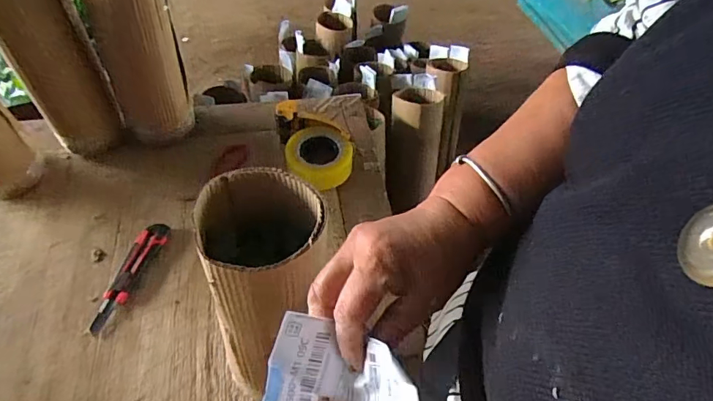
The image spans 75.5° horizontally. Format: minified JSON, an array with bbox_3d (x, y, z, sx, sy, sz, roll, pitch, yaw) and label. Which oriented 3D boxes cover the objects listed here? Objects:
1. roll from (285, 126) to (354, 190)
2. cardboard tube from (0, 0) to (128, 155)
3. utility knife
[{"bbox_3d":[-0.068,-0.083,0.838,0.115,0.049,0.114,3,50,-3],"label":"roll"},{"bbox_3d":[-0.471,-0.214,0.713,0.114,0.335,0.114,-30,60,-27],"label":"cardboard tube"},{"bbox_3d":[-0.336,0.107,0.683,0.039,0.014,0.178,15,51,7],"label":"utility knife"}]

